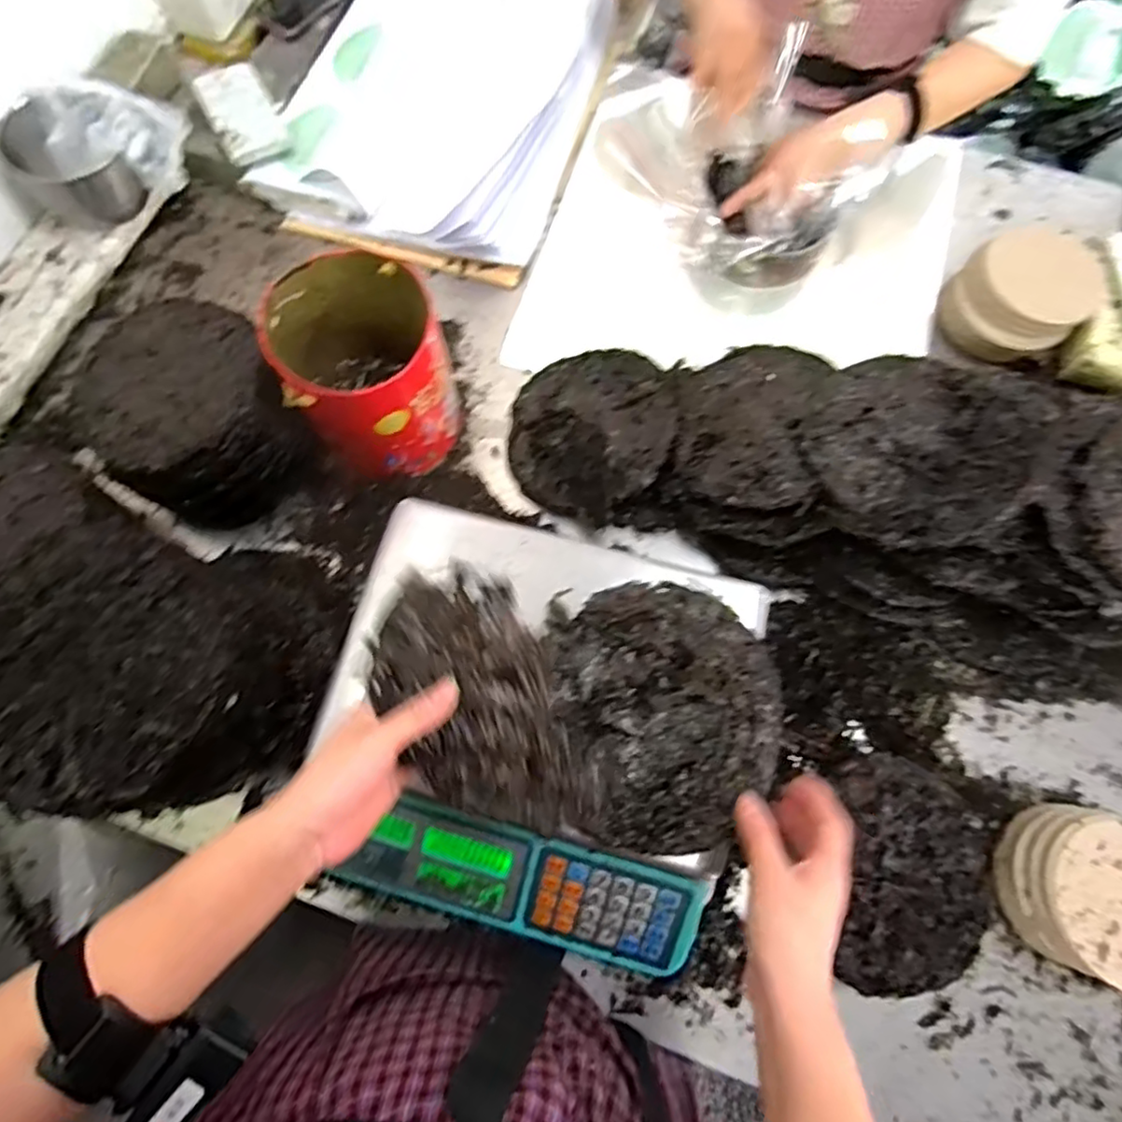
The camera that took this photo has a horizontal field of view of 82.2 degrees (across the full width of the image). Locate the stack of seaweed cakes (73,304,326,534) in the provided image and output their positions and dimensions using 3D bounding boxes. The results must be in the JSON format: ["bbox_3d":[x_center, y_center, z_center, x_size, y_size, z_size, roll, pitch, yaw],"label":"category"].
[{"bbox_3d":[-0.397,-0.159,0.702,0.193,0.142,0.211,-42,77,-12],"label":"stack of seaweed cakes"}]

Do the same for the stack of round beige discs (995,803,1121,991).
[{"bbox_3d":[0.497,0.307,0.596,0.156,0.063,0.141,23,73,7],"label":"stack of round beige discs"}]

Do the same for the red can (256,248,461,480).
[{"bbox_3d":[-0.203,-0.197,0.692,0.160,0.169,0.176,0,74,0],"label":"red can"}]

